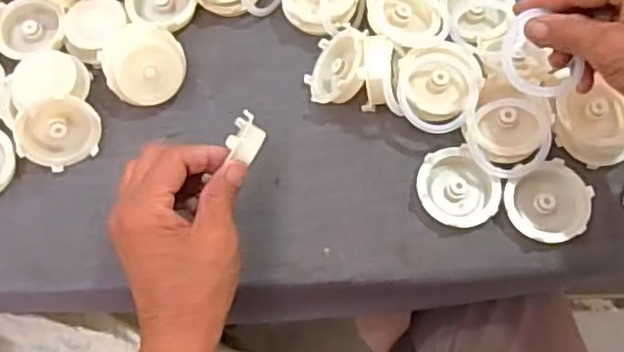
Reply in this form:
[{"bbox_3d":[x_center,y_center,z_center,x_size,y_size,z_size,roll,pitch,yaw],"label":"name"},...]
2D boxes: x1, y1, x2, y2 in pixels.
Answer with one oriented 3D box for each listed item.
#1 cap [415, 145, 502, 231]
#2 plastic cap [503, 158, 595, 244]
[{"bbox_3d":[0.104,0.009,0.468,0.053,0.015,0.058,-1,71,2],"label":"cap"},{"bbox_3d":[0.168,0.020,0.461,0.058,0.015,0.052,-22,72,-5],"label":"plastic cap"}]

